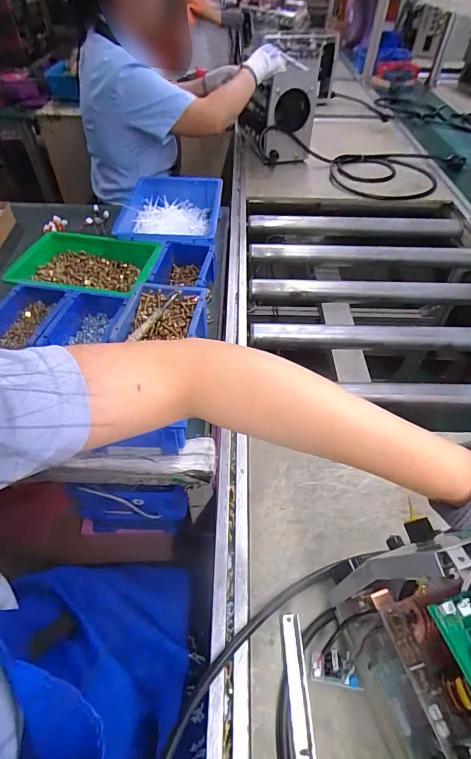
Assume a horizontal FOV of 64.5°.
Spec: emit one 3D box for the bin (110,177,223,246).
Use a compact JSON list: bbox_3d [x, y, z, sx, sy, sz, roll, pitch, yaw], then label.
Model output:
[{"bbox_3d":[-0.154,-0.372,0.867,0.226,0.084,0.311,2,50,1],"label":"bin"}]

